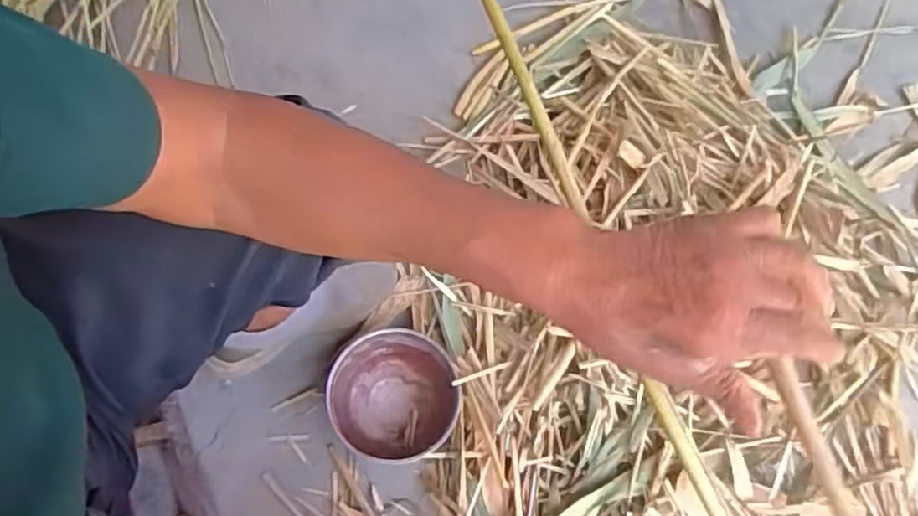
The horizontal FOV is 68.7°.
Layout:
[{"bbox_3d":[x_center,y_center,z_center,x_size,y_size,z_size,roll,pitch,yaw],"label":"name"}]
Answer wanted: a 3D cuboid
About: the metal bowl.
[{"bbox_3d":[-0.083,0.175,0.845,0.159,0.069,0.153,1,69,-2],"label":"metal bowl"}]

